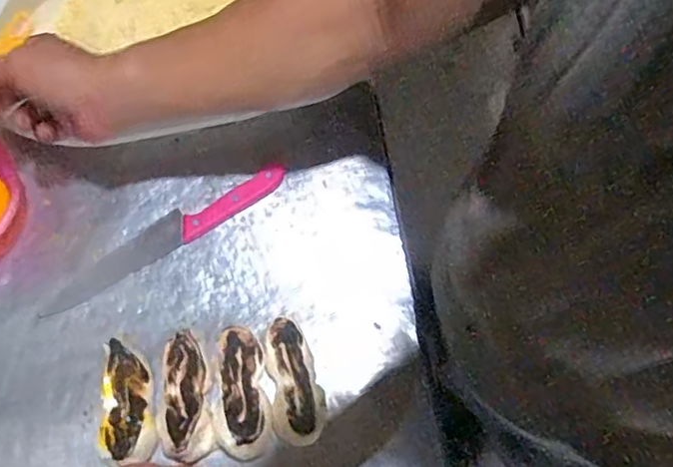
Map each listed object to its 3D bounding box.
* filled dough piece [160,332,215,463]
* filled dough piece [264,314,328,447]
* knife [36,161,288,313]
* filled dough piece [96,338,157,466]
[{"bbox_3d":[-0.131,0.140,0.497,0.043,0.029,0.107,-12,66,-4],"label":"filled dough piece"},{"bbox_3d":[-0.037,0.127,0.504,0.042,0.025,0.108,-13,66,-5],"label":"filled dough piece"},{"bbox_3d":[-0.167,-0.001,0.566,0.254,0.017,0.037,-29,68,-11],"label":"knife"},{"bbox_3d":[-0.180,0.140,0.491,0.045,0.027,0.103,-13,61,-5],"label":"filled dough piece"}]

